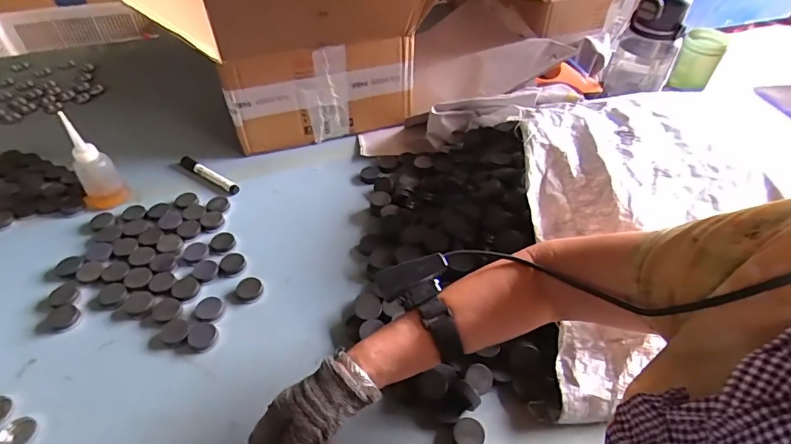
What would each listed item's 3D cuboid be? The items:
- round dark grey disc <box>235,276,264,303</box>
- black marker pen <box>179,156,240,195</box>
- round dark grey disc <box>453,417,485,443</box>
[{"bbox_3d":[-0.193,0.088,0.599,0.034,0.011,0.033,0,45,0],"label":"round dark grey disc"},{"bbox_3d":[-0.313,-0.081,0.763,0.136,0.015,0.017,25,50,23],"label":"black marker pen"},{"bbox_3d":[0.076,0.222,0.472,0.031,0.011,0.031,0,45,0],"label":"round dark grey disc"}]

